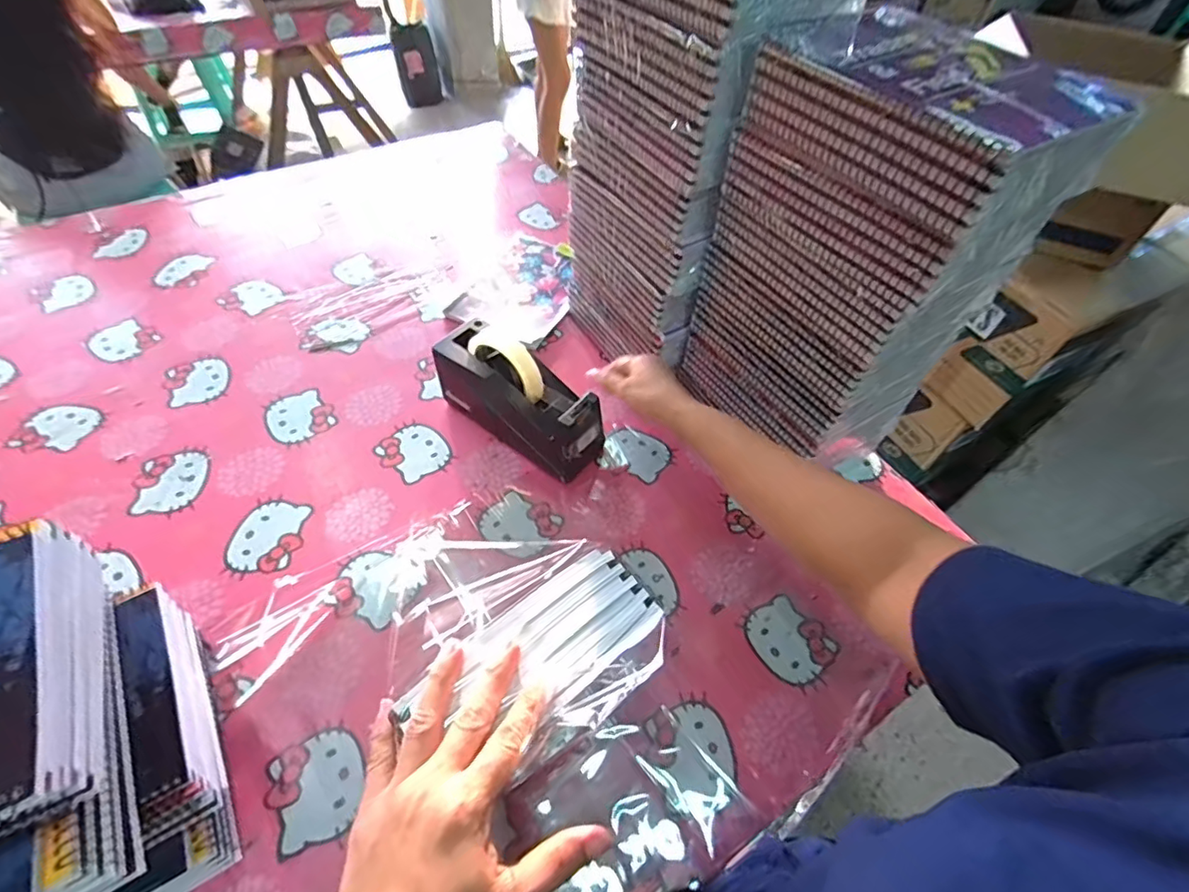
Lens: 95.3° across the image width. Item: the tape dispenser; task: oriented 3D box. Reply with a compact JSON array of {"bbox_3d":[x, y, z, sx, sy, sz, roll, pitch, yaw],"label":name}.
[{"bbox_3d":[-0.086,-0.062,0.621,0.205,0.122,0.080,31,58,18],"label":"tape dispenser"}]

